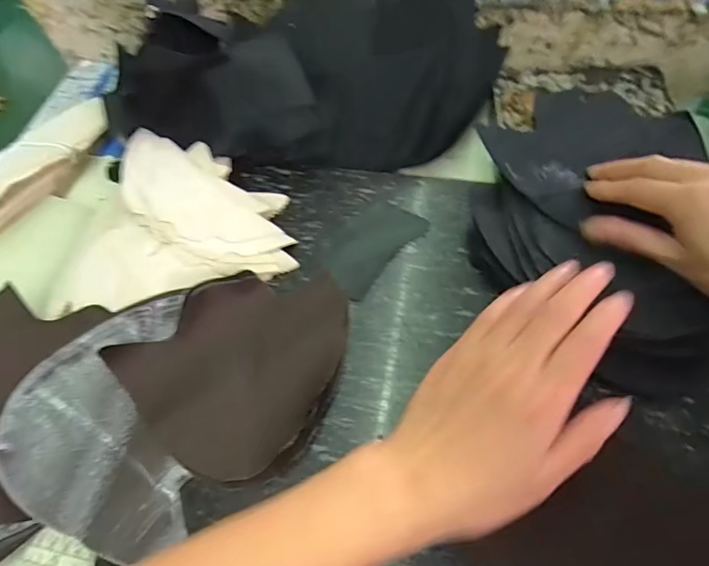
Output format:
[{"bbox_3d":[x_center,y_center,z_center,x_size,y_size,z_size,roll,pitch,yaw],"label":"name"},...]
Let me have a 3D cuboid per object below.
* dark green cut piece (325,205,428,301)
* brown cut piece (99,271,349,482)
[{"bbox_3d":[0.013,-0.032,0.375,0.054,0.004,0.093,36,68,19],"label":"dark green cut piece"},{"bbox_3d":[-0.074,0.054,0.323,0.162,0.016,0.128,-36,68,-16],"label":"brown cut piece"}]

